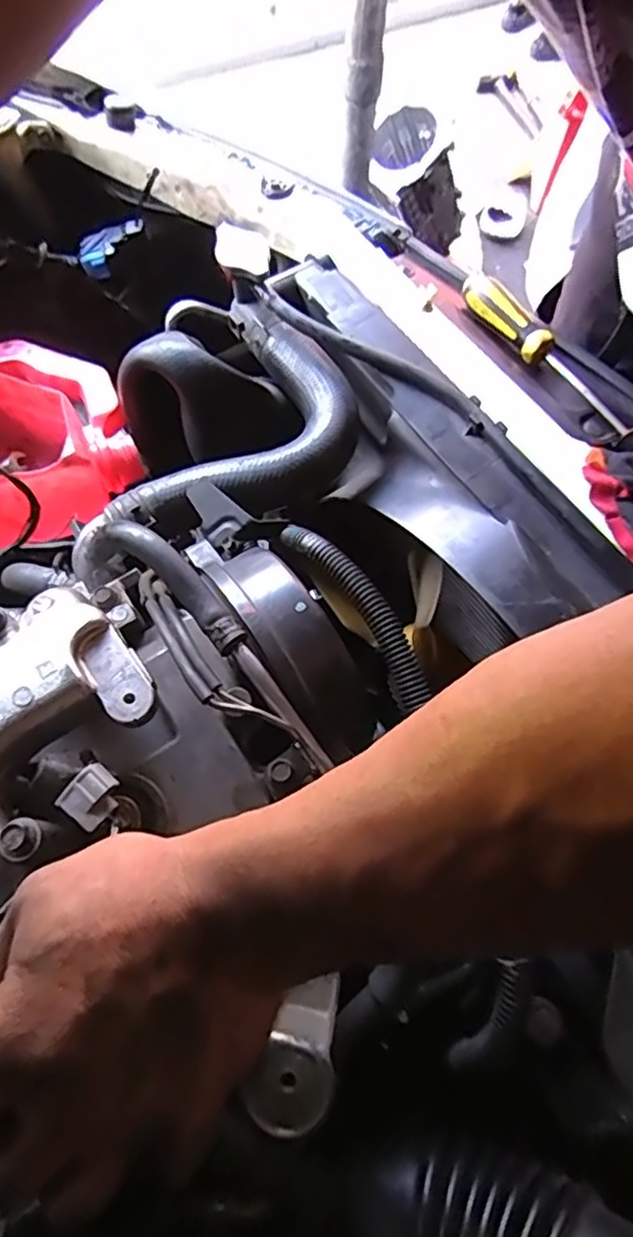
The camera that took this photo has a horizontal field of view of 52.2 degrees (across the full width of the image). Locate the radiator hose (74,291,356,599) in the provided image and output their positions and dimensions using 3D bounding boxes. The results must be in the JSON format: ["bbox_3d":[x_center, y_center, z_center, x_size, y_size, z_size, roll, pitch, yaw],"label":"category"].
[{"bbox_3d":[-0.058,-0.130,0.502,0.147,0.049,0.275,24,65,9],"label":"radiator hose"}]

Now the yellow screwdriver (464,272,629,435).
[{"bbox_3d":[0.205,-0.241,0.579,0.028,0.027,0.206,-31,69,-16],"label":"yellow screwdriver"}]

